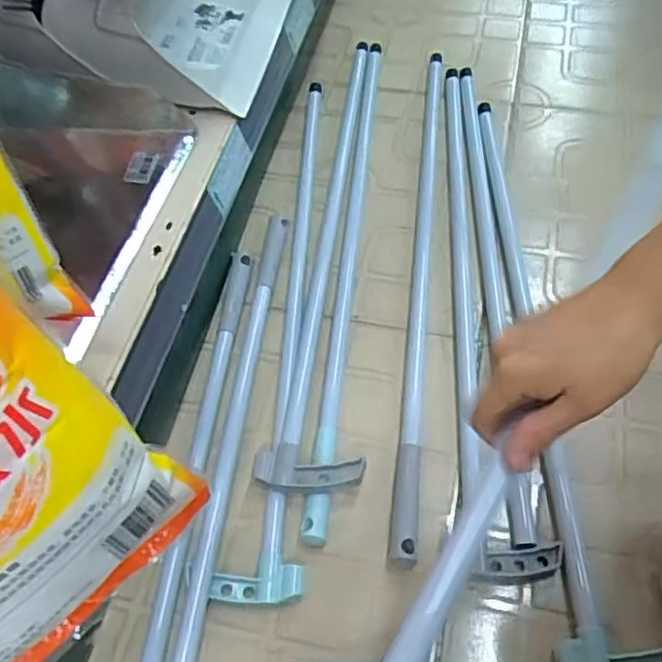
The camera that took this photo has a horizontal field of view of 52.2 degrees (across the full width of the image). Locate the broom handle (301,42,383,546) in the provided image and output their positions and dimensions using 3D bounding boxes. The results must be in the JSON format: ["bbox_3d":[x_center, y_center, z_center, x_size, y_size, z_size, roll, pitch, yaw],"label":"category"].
[{"bbox_3d":[0.023,-0.106,0.761,0.026,0.034,0.665,3,55,7],"label":"broom handle"}]

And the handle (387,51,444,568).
[{"bbox_3d":[0.102,-0.089,0.753,0.024,0.018,0.667,4,55,7],"label":"handle"}]

